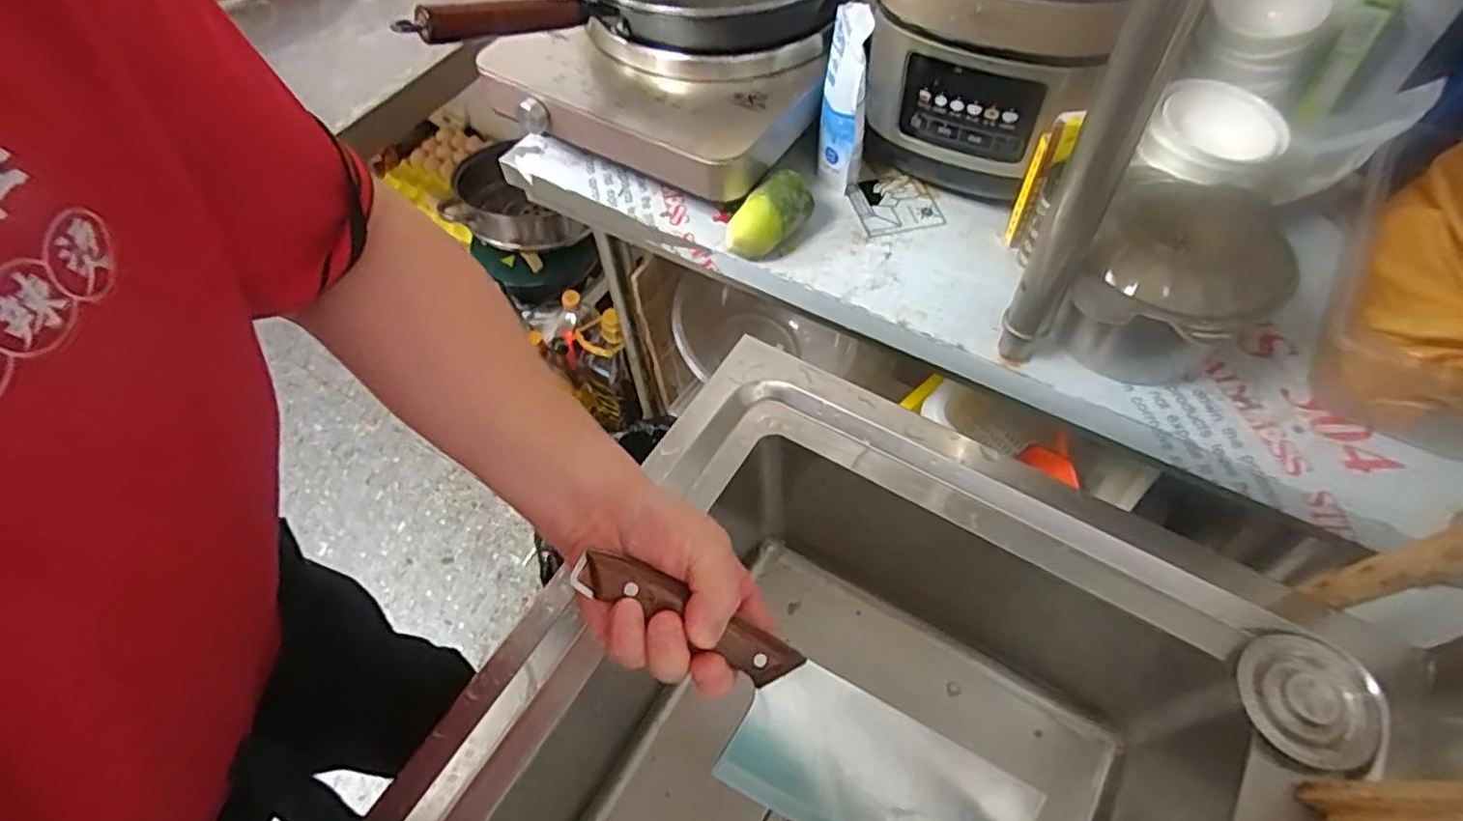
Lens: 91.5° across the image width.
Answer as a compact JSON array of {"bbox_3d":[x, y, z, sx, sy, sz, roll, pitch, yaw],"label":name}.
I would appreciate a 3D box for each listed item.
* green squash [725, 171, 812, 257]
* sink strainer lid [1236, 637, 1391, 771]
[{"bbox_3d":[0.040,-0.192,0.725,0.050,0.062,0.095,38,67,24],"label":"green squash"},{"bbox_3d":[0.390,0.193,0.478,0.072,0.022,0.084,-9,57,-2],"label":"sink strainer lid"}]

